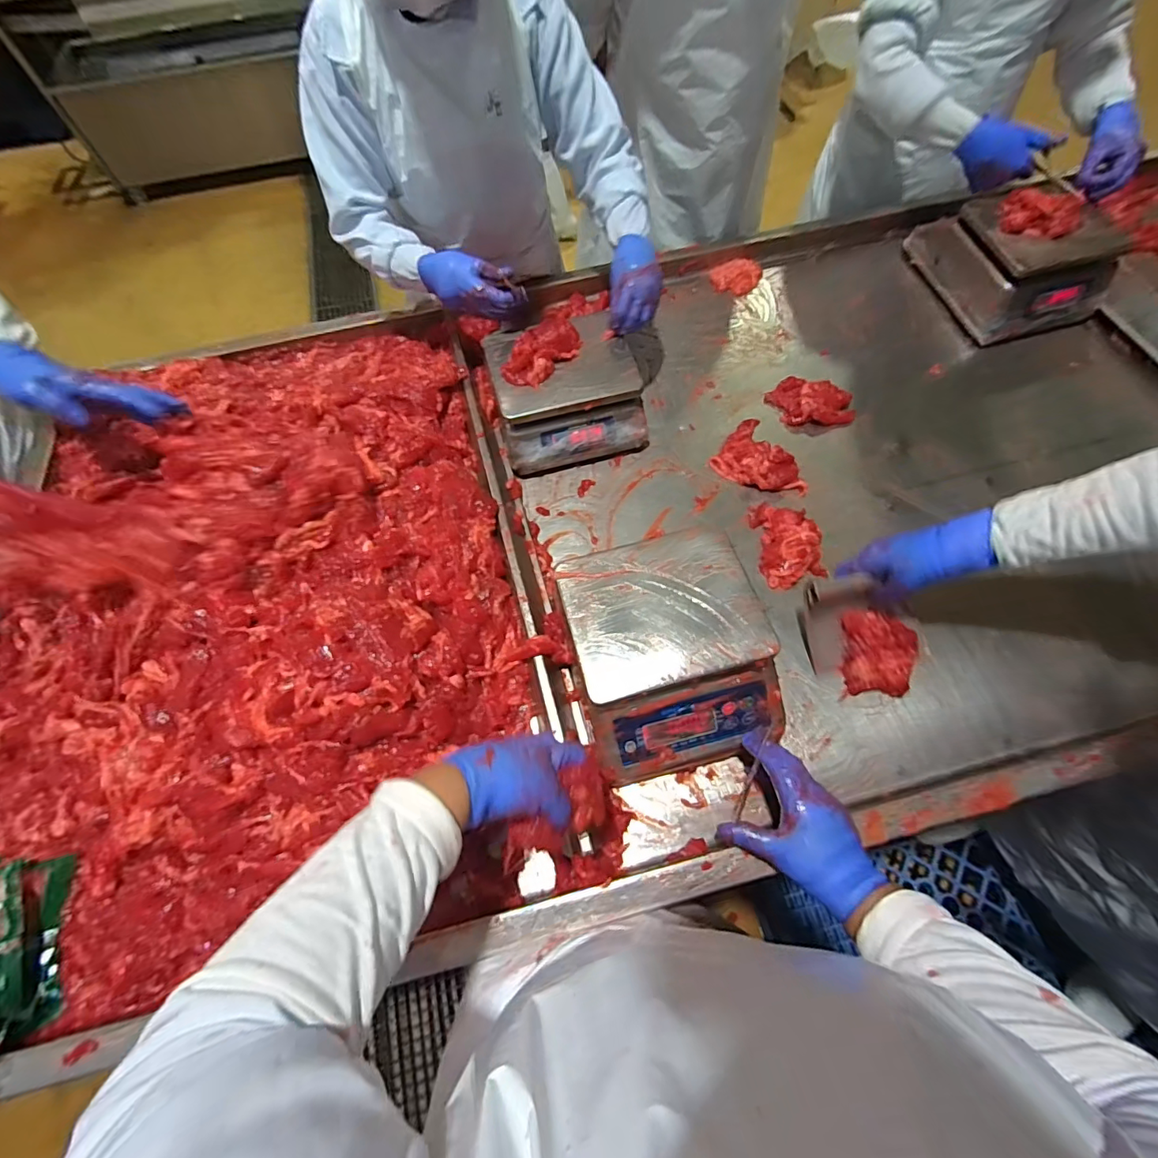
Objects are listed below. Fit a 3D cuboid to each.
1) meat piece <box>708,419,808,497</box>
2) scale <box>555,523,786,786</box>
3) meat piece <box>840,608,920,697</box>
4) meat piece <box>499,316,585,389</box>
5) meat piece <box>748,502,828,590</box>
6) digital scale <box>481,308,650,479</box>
[{"bbox_3d":[0.308,-0.195,0.816,0.150,0.027,0.125,36,71,18],"label":"meat piece"},{"bbox_3d":[0.105,0.084,0.612,0.228,0.098,0.263,-14,64,-4],"label":"scale"},{"bbox_3d":[0.383,0.092,0.640,0.075,0.046,0.100,1,64,3],"label":"meat piece"},{"bbox_3d":[-0.057,-0.356,0.779,0.070,0.032,0.138,39,72,19],"label":"meat piece"},{"bbox_3d":[0.309,-0.057,0.744,0.087,0.034,0.141,-8,64,-1],"label":"meat piece"},{"bbox_3d":[-0.024,-0.308,0.834,0.221,0.121,0.215,-15,64,-4],"label":"digital scale"}]

